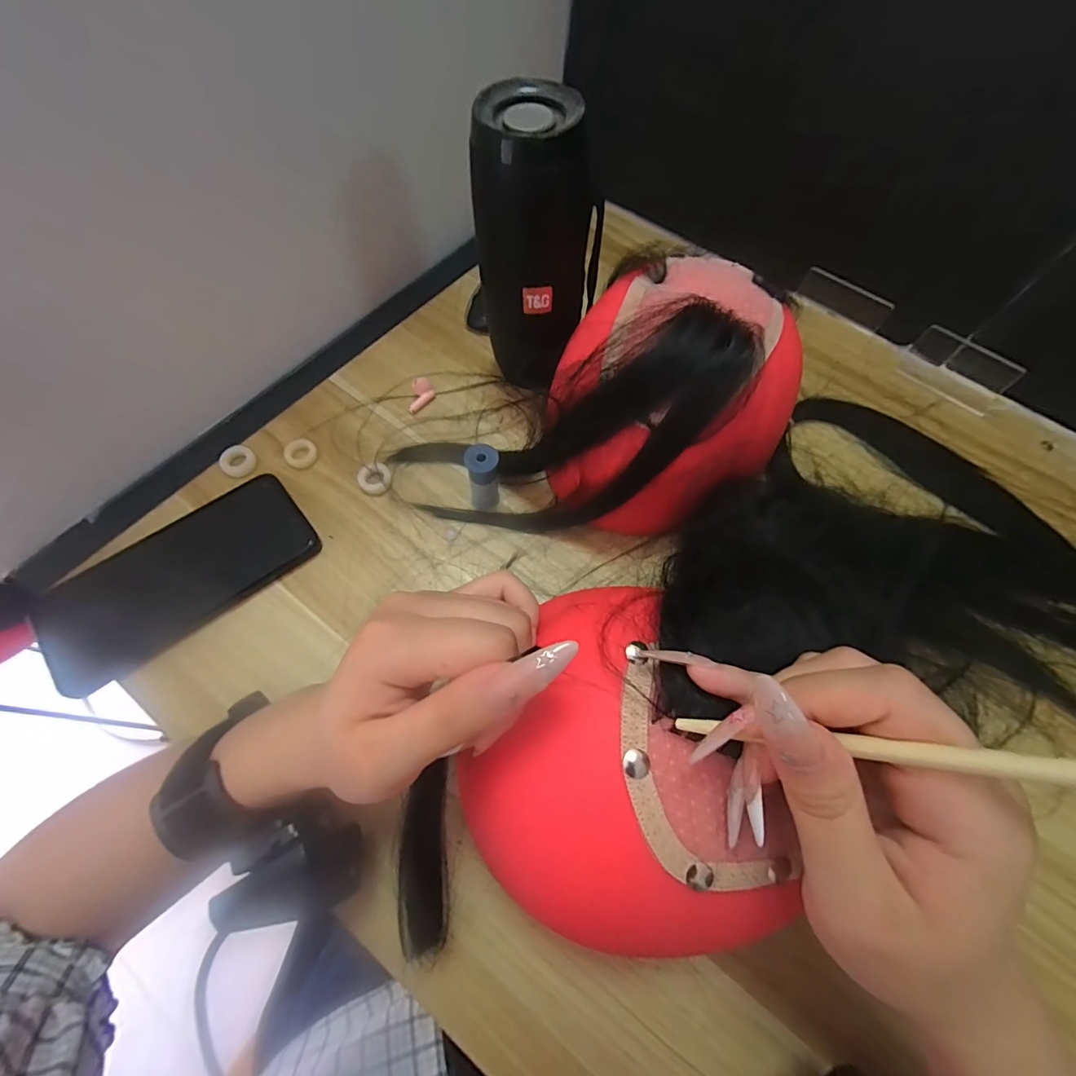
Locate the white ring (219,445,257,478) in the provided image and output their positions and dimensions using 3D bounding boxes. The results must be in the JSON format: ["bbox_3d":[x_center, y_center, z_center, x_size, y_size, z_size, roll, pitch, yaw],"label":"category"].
[{"bbox_3d":[-0.220,-0.057,0.348,0.026,0.005,0.024,1,65,-2],"label":"white ring"}]

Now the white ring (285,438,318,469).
[{"bbox_3d":[-0.176,-0.064,0.353,0.023,0.006,0.023,1,65,-2],"label":"white ring"}]

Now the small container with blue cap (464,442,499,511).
[{"bbox_3d":[-0.037,-0.041,0.327,0.020,0.054,0.018,-2,65,-4],"label":"small container with blue cap"}]

